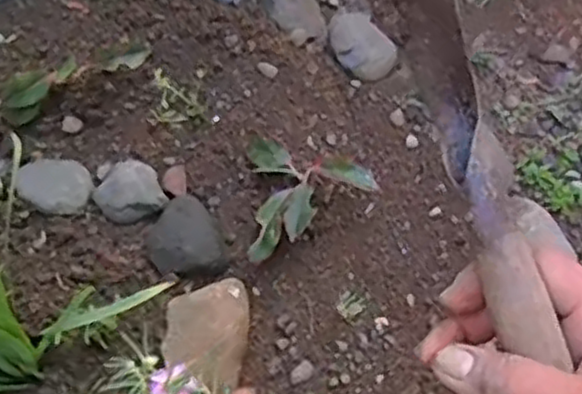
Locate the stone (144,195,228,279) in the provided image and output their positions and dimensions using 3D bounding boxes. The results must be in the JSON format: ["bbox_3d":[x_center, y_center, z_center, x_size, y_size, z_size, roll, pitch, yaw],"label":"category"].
[{"bbox_3d":[-0.119,0.046,0.826,0.078,0.063,0.092,-19,74,-3],"label":"stone"}]

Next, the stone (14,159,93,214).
[{"bbox_3d":[-0.270,-0.012,0.849,0.085,0.037,0.065,-4,73,1],"label":"stone"}]

